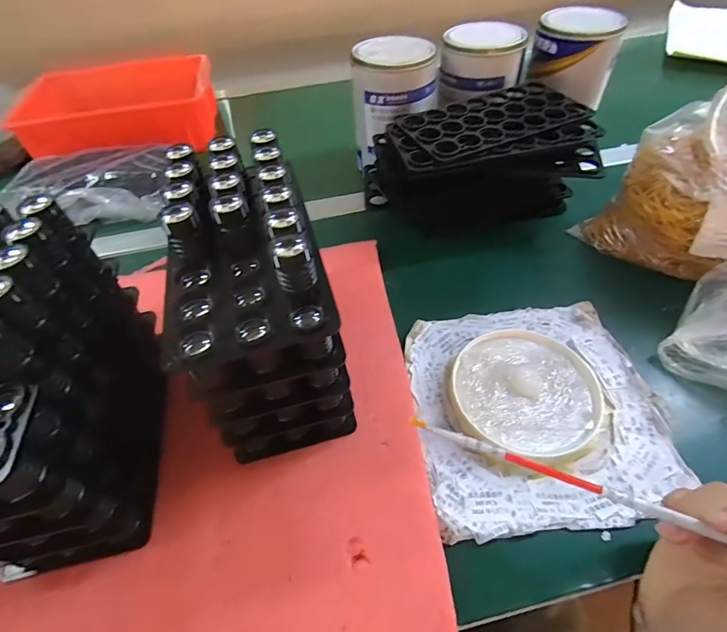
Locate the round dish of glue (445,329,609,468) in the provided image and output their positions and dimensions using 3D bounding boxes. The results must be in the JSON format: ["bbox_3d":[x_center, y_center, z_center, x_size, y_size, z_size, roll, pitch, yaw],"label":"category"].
[{"bbox_3d":[0.136,0.066,0.342,0.119,0.015,0.120,-2,50,2],"label":"round dish of glue"}]

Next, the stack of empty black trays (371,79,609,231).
[{"bbox_3d":[0.130,-0.171,0.471,0.239,0.117,0.153,-13,51,-7],"label":"stack of empty black trays"}]

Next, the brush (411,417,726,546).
[{"bbox_3d":[0.145,0.104,0.227,0.247,0.007,0.007,15,53,23],"label":"brush"}]

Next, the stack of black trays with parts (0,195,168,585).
[{"bbox_3d":[-0.222,0.048,0.269,0.094,0.168,0.182,-11,50,-5],"label":"stack of black trays with parts"}]

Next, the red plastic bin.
[{"bbox_3d":[-0.402,-0.355,0.670,0.293,0.077,0.197,-10,50,-4],"label":"red plastic bin"}]

